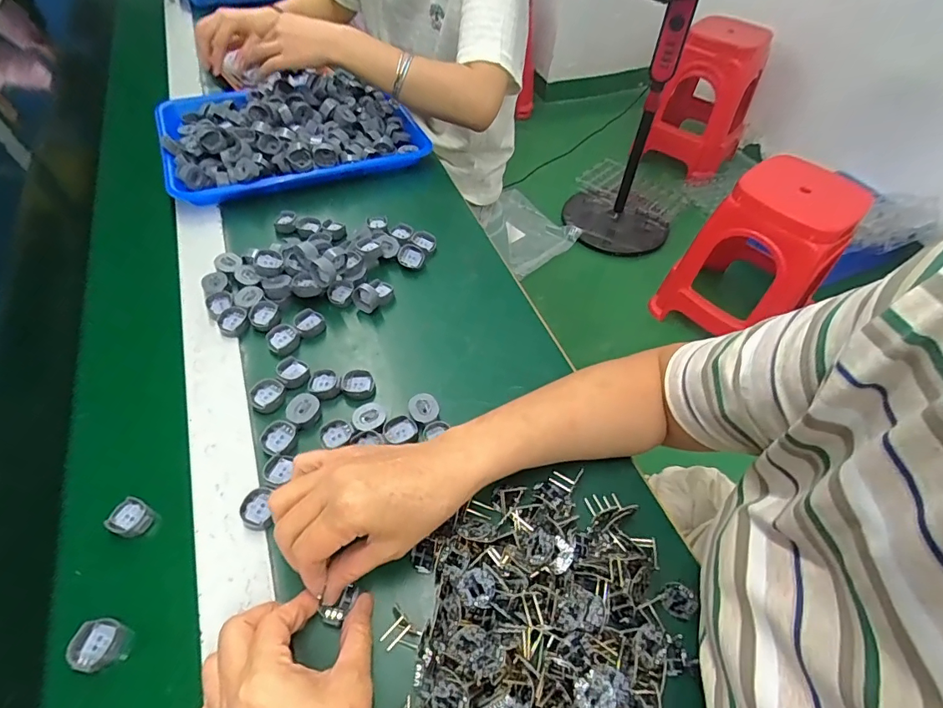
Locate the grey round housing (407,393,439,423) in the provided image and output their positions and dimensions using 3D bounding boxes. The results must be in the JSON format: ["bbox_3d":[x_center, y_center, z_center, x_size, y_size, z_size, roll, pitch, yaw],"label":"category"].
[{"bbox_3d":[-0.043,0.051,0.421,0.026,0.016,0.027,2,55,-2],"label":"grey round housing"}]

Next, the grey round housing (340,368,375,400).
[{"bbox_3d":[-0.104,0.028,0.433,0.029,0.011,0.027,2,55,-2],"label":"grey round housing"}]

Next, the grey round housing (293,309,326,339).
[{"bbox_3d":[-0.162,-0.031,0.475,0.029,0.012,0.030,2,55,-2],"label":"grey round housing"}]

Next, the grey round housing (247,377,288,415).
[{"bbox_3d":[-0.181,0.038,0.421,0.032,0.011,0.030,2,55,-2],"label":"grey round housing"}]

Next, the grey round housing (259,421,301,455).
[{"bbox_3d":[-0.162,0.071,0.398,0.029,0.009,0.027,2,55,-2],"label":"grey round housing"}]

